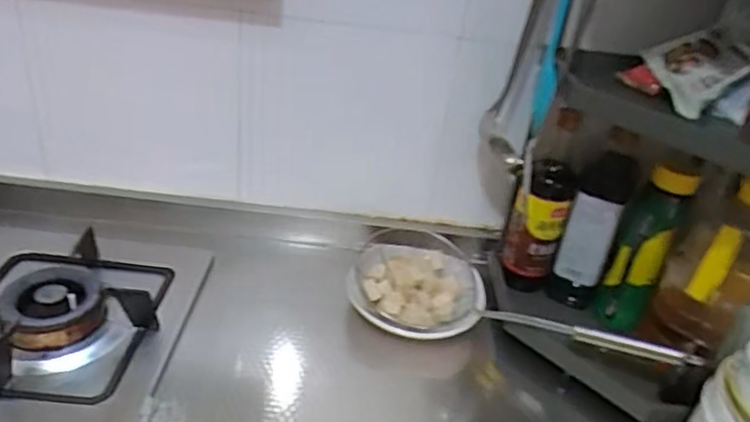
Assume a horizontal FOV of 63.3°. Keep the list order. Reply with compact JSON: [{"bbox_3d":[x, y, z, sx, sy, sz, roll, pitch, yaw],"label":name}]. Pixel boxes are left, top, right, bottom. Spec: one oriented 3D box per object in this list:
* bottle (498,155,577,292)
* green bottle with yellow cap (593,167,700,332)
[{"bbox_3d":[0.228,0.026,0.866,0.072,0.195,0.057,14,31,11],"label":"bottle"},{"bbox_3d":[0.354,0.056,0.812,0.065,0.224,0.053,22,34,23],"label":"green bottle with yellow cap"}]

